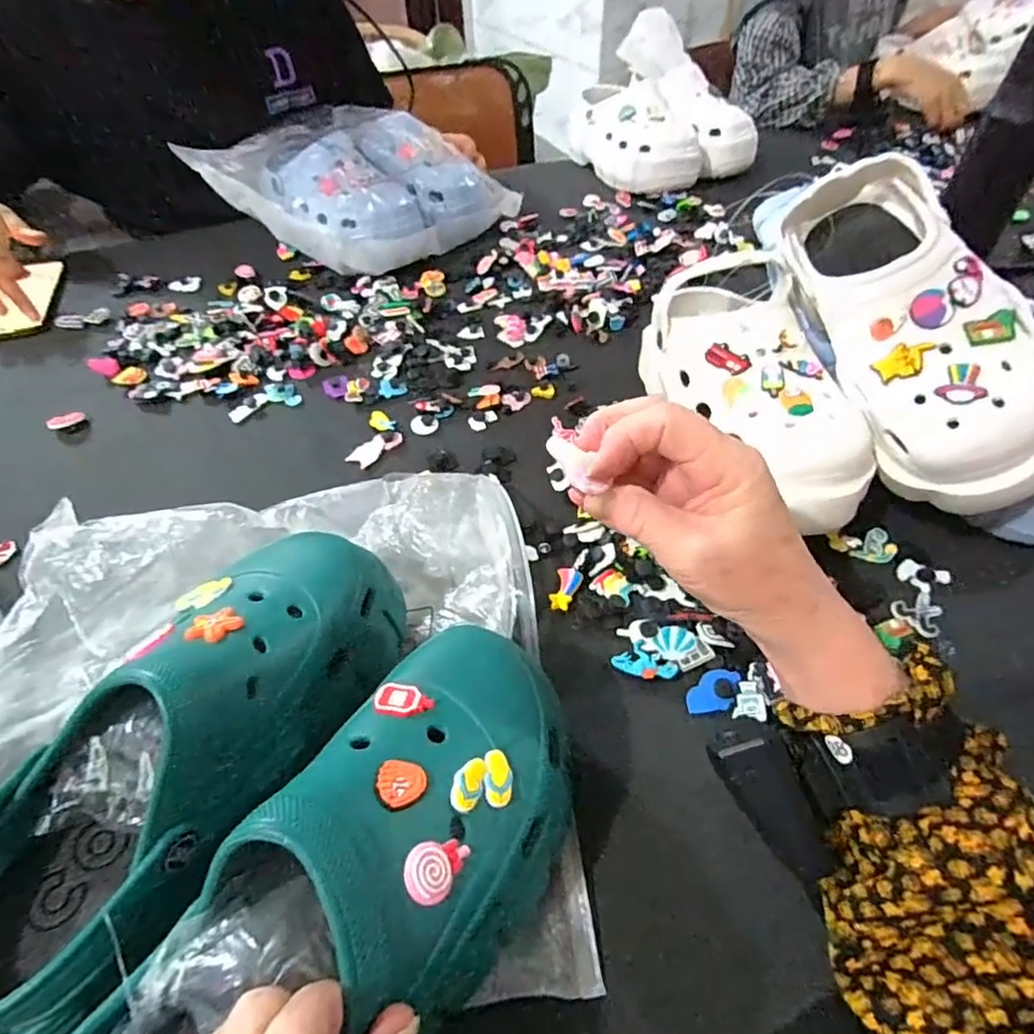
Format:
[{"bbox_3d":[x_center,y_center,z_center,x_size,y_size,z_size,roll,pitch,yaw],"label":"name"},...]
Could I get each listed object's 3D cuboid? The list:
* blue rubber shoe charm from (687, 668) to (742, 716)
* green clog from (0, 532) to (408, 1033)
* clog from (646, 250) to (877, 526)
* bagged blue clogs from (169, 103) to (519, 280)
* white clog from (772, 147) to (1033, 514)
[{"bbox_3d":[0.121,0.107,0.362,0.033,0.011,0.023,-3,50,0],"label":"blue rubber shoe charm"},{"bbox_3d":[-0.154,0.110,0.286,0.103,0.102,0.256,15,52,14],"label":"green clog"},{"bbox_3d":[0.171,-0.102,0.443,0.113,0.092,0.239,-5,50,-2],"label":"clog"},{"bbox_3d":[-0.211,-0.441,0.759,0.313,0.108,0.255,31,57,25],"label":"bagged blue clogs"},{"bbox_3d":[0.267,-0.132,0.400,0.106,0.084,0.263,-11,71,-7],"label":"white clog"}]

